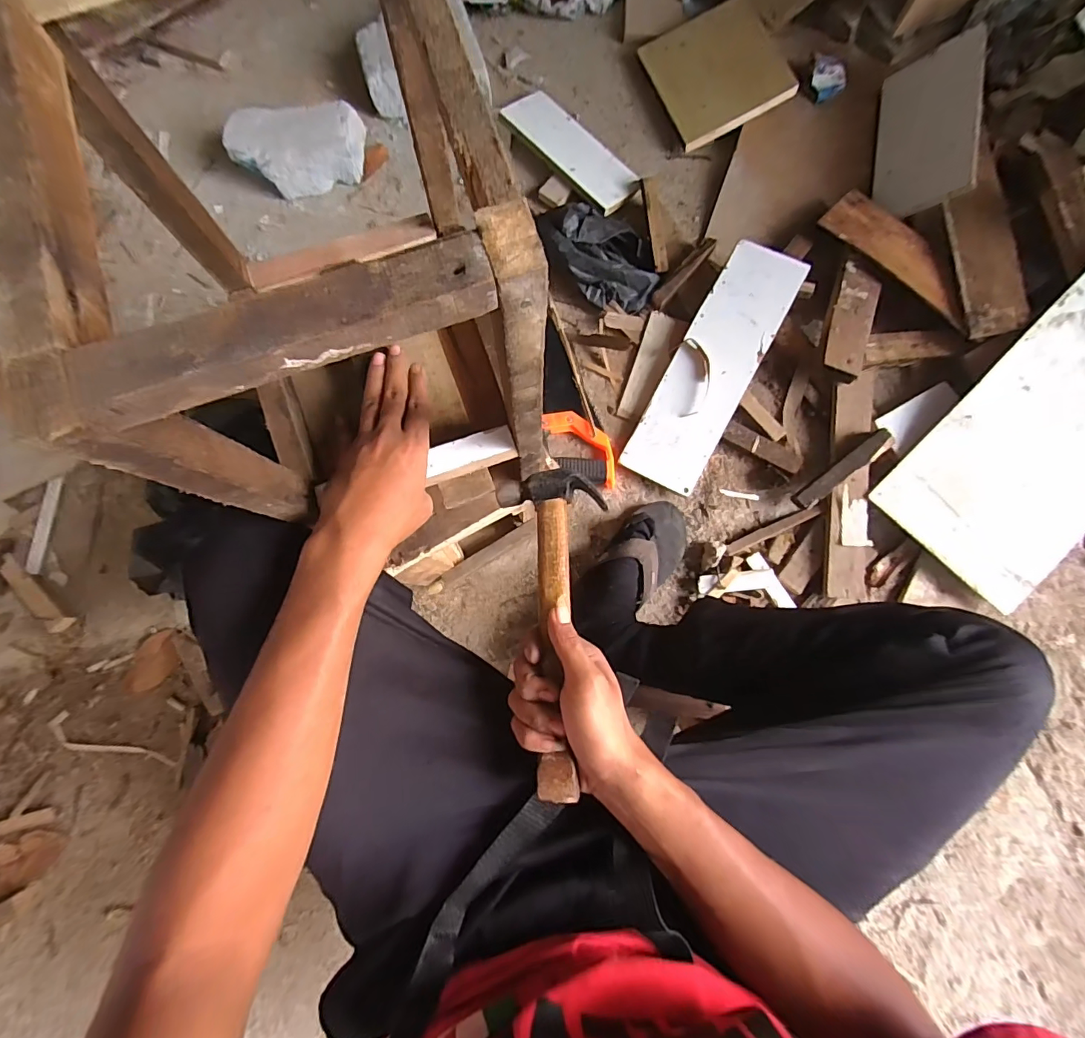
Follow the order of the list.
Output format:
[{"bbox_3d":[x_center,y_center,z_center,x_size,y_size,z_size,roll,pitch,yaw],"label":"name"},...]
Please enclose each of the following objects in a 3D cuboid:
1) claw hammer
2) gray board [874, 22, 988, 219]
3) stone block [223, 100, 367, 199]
[{"bbox_3d":[0.010,0.080,0.371,0.084,0.022,0.249,-2,72,1],"label":"claw hammer"},{"bbox_3d":[0.633,-0.641,0.776,0.023,0.135,0.283,11,85,-37],"label":"gray board"},{"bbox_3d":[-0.410,-0.617,0.792,0.206,0.069,0.113,3,80,1],"label":"stone block"}]

